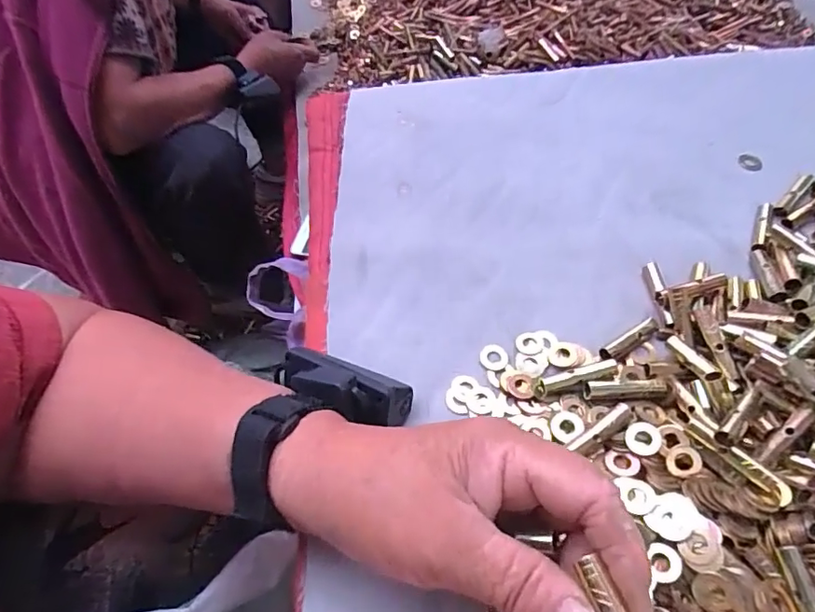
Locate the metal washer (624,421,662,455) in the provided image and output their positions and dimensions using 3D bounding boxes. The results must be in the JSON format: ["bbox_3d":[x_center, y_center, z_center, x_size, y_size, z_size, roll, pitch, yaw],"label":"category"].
[{"bbox_3d":[0.122,0.068,0.270,0.017,0.004,0.016,-5,72,16],"label":"metal washer"}]

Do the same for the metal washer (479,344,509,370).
[{"bbox_3d":[0.051,0.030,0.309,0.016,0.004,0.016,-2,55,4],"label":"metal washer"}]

